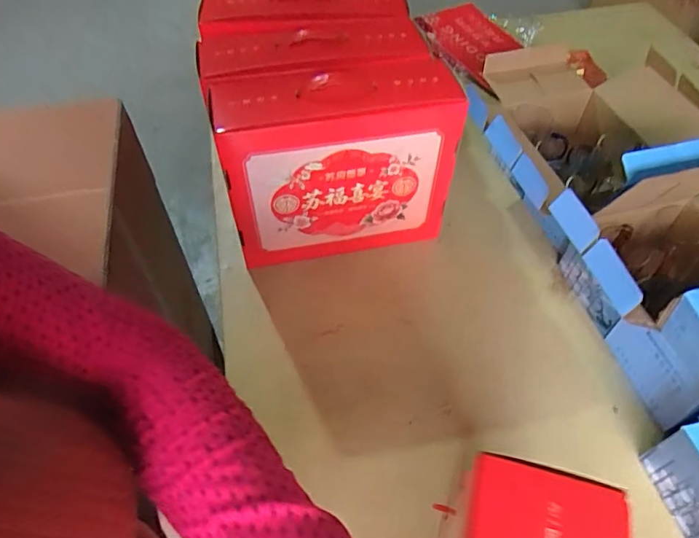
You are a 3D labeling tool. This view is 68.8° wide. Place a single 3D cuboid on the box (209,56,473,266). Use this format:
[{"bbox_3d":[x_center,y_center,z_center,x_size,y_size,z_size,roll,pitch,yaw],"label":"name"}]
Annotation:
[{"bbox_3d":[-0.018,-0.150,0.782,0.322,0.278,0.121,-9,54,-6],"label":"box"}]

